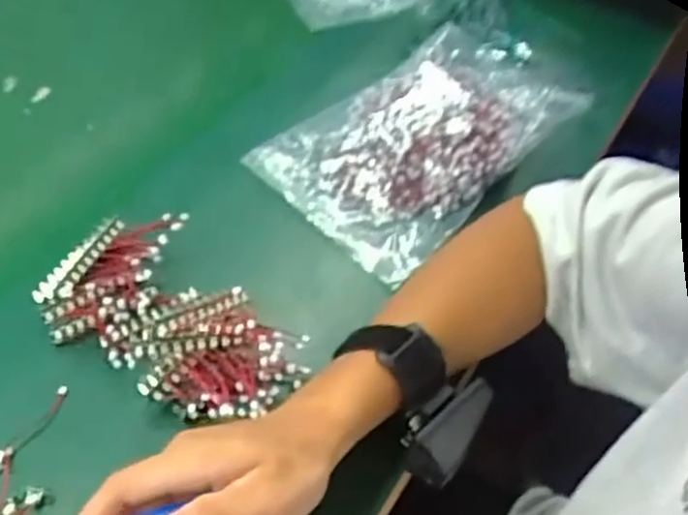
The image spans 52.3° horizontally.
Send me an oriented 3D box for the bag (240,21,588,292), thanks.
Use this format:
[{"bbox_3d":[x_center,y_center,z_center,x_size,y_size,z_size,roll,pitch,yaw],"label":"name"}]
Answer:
[{"bbox_3d":[0.064,-0.099,0.582,0.230,0.058,0.158,-33,59,-26],"label":"bag"}]

